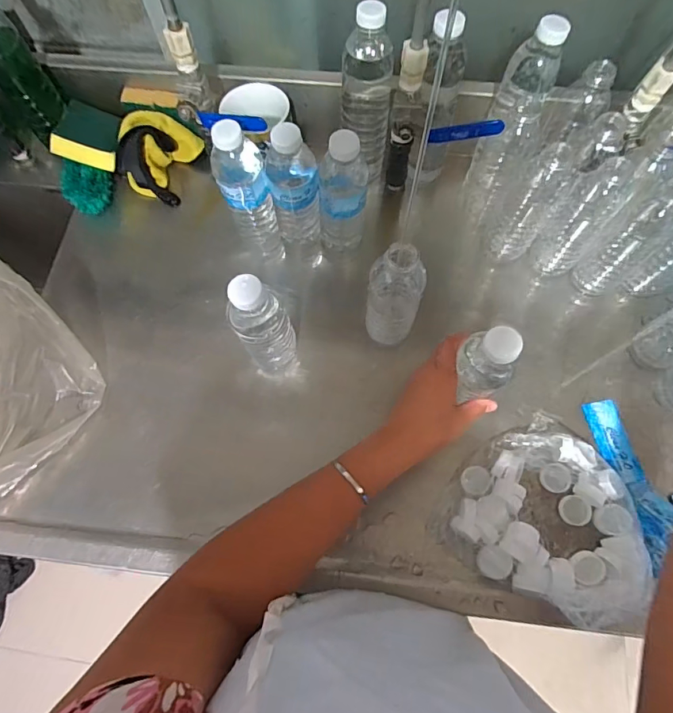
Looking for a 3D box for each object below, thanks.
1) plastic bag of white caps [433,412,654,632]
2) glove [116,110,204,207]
[{"bbox_3d":[0.230,0.160,0.480,0.198,0.035,0.186,24,71,9],"label":"plastic bag of white caps"},{"bbox_3d":[-0.251,-0.284,0.629,0.092,0.075,0.095,21,71,8],"label":"glove"}]

